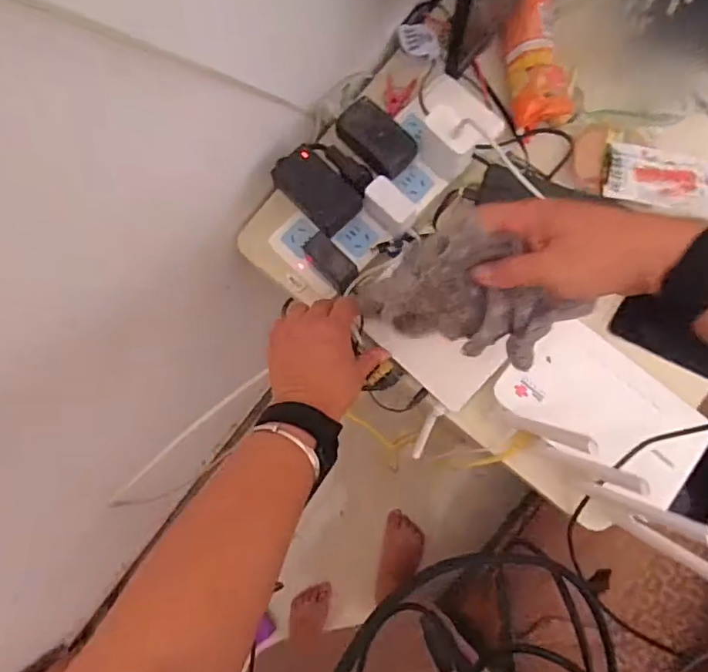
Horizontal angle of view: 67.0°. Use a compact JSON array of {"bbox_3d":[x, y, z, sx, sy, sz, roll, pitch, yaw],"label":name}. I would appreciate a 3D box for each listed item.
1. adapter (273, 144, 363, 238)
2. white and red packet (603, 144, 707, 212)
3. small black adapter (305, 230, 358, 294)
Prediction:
[{"bbox_3d":[-0.038,-0.145,0.546,0.057,0.048,0.091,-36,81,-4],"label":"adapter"},{"bbox_3d":[0.329,-0.169,0.573,0.126,0.008,0.067,5,76,-7],"label":"white and red packet"},{"bbox_3d":[-0.021,-0.069,0.533,0.030,0.049,0.056,-44,82,-5],"label":"small black adapter"}]

